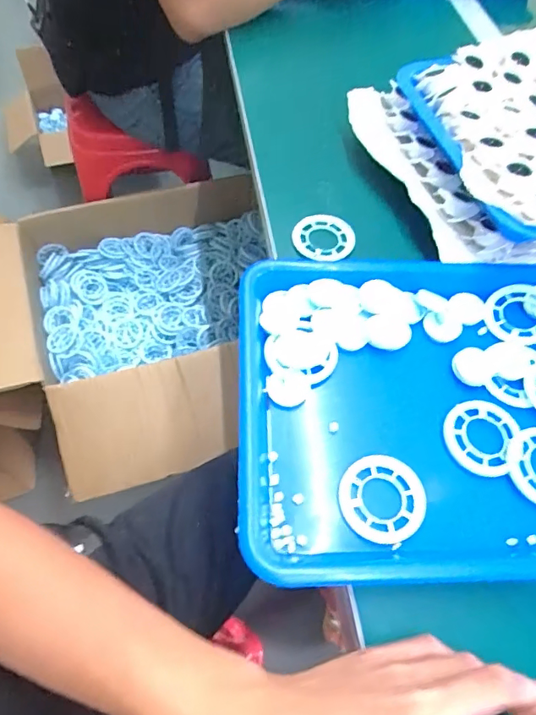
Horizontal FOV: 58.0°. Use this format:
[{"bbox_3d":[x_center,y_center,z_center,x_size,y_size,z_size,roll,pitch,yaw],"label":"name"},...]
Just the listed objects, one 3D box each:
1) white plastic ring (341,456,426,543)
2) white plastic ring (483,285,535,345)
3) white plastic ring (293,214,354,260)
[{"bbox_3d":[0.080,0.097,0.336,0.060,0.004,0.058,2,60,-3],"label":"white plastic ring"},{"bbox_3d":[0.218,-0.037,0.416,0.056,0.005,0.060,-4,64,9],"label":"white plastic ring"},{"bbox_3d":[0.054,-0.114,0.465,0.059,0.011,0.050,-17,62,-13],"label":"white plastic ring"}]

